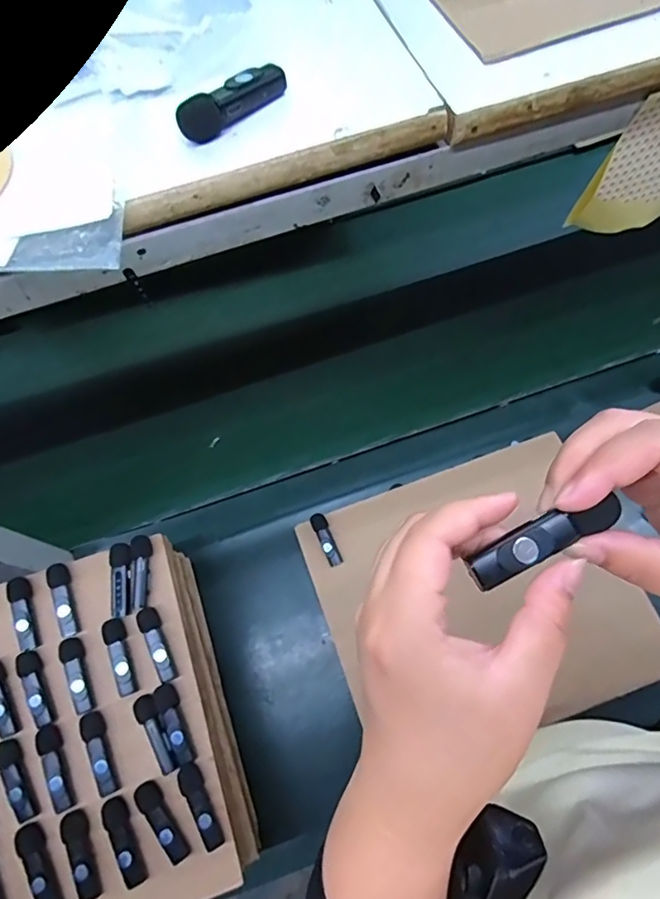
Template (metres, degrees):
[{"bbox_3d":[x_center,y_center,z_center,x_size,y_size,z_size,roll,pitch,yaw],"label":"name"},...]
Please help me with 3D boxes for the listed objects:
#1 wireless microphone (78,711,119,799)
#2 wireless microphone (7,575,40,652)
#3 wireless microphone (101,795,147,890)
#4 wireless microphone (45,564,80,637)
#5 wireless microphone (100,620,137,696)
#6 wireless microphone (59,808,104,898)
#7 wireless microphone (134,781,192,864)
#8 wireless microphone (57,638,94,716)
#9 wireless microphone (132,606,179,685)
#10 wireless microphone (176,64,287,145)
[{"bbox_3d":[-0.196,0.258,0.439,0.018,0.018,0.065,-29,69,-9],"label":"wireless microphone"},{"bbox_3d":[-0.279,0.149,0.467,0.016,0.017,0.064,-19,67,-5],"label":"wireless microphone"},{"bbox_3d":[-0.169,0.320,0.420,0.018,0.015,0.066,-24,68,-7],"label":"wireless microphone"},{"bbox_3d":[-0.245,0.137,0.470,0.014,0.019,0.064,-19,67,-5],"label":"wireless microphone"},{"bbox_3d":[-0.189,0.184,0.459,0.019,0.011,0.066,-18,67,-4],"label":"wireless microphone"},{"bbox_3d":[-0.203,0.331,0.419,0.017,0.020,0.065,-21,68,-6],"label":"wireless microphone"},{"bbox_3d":[-0.139,0.307,0.424,0.016,0.015,0.065,-34,70,-11],"label":"wireless microphone"},{"bbox_3d":[-0.224,0.198,0.455,0.016,0.019,0.063,-23,68,-7],"label":"wireless microphone"},{"bbox_3d":[-0.155,0.175,0.463,0.018,0.016,0.065,-28,69,-8],"label":"wireless microphone"},{"bbox_3d":[-0.052,-0.186,0.275,0.064,0.018,0.014,-42,71,-14],"label":"wireless microphone"}]

